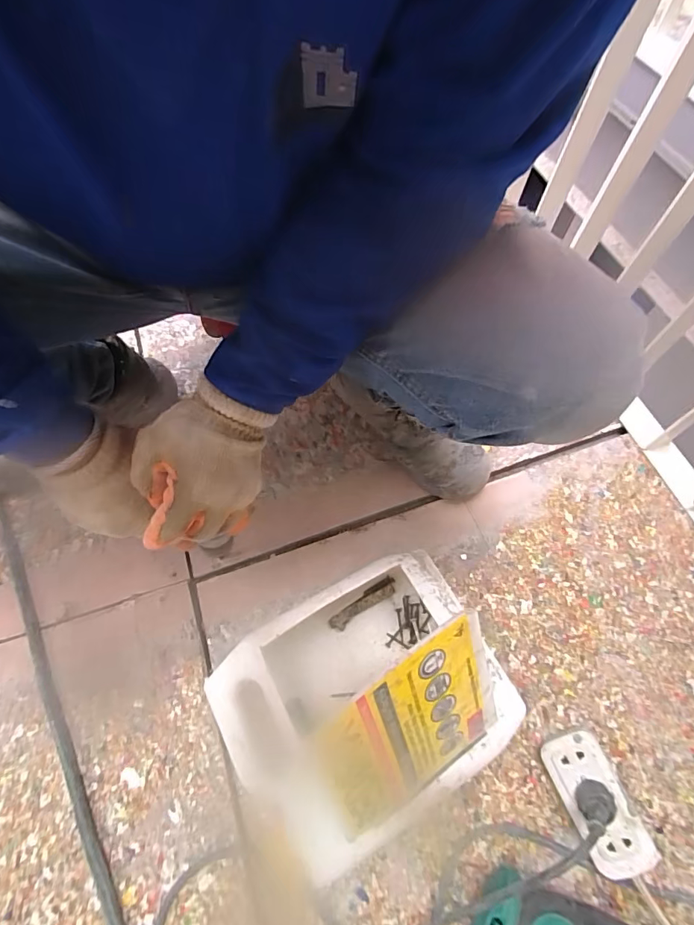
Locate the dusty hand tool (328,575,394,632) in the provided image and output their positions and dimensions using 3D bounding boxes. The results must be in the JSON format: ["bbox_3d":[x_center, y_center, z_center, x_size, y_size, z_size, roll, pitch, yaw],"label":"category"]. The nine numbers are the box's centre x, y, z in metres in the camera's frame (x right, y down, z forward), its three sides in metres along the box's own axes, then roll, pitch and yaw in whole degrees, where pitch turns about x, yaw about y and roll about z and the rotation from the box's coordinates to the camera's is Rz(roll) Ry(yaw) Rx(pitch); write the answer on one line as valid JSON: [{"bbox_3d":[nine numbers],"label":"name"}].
[{"bbox_3d":[0.020,0.171,0.540,0.092,0.010,0.023,-30,68,-17],"label":"dusty hand tool"}]

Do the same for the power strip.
[{"bbox_3d":[0.249,0.336,0.449,0.059,0.027,0.116,-30,59,11],"label":"power strip"}]

